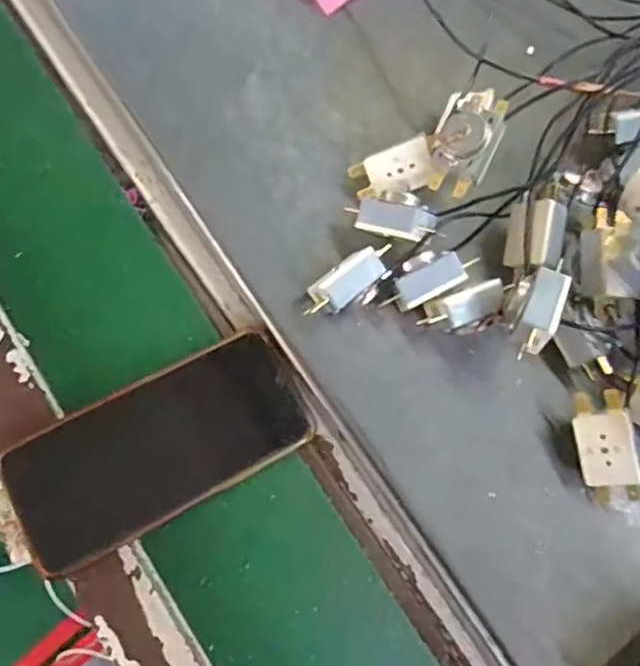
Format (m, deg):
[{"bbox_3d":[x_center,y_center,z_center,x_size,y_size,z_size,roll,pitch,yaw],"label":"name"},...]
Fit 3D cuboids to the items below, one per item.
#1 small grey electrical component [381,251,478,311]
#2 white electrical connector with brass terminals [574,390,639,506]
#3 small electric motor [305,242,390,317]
[{"bbox_3d":[0.062,-0.028,0.342,0.052,0.028,0.017,-25,77,-12],"label":"small grey electrical component"},{"bbox_3d":[0.155,0.062,0.323,0.029,0.019,0.059,-14,82,25],"label":"white electrical connector with brass terminals"},{"bbox_3d":[0.016,-0.027,0.339,0.058,0.029,0.019,-39,80,-15],"label":"small electric motor"}]

